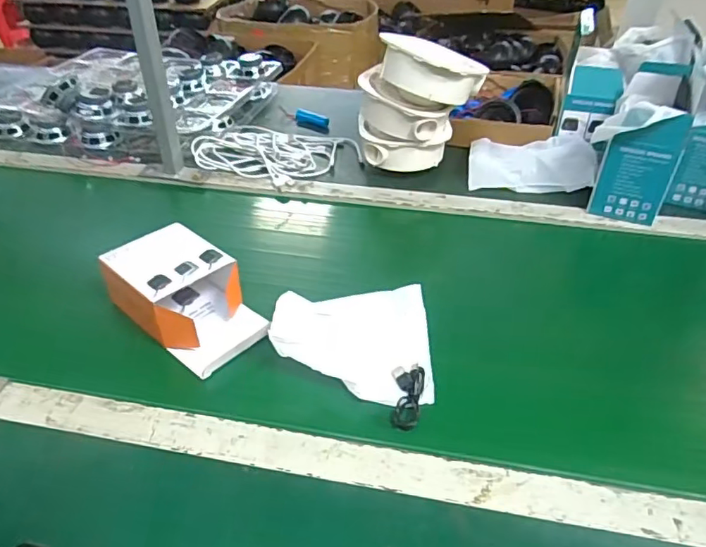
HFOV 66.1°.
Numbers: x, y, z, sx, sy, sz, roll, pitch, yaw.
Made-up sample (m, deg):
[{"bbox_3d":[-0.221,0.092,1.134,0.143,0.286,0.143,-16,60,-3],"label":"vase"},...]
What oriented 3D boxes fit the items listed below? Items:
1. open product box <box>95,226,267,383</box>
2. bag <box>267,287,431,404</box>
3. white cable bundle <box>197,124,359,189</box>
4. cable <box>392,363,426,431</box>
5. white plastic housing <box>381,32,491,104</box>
[{"bbox_3d":[-0.170,0.021,0.564,0.156,0.065,0.098,28,43,32],"label":"open product box"},{"bbox_3d":[-0.001,0.060,0.539,0.154,0.037,0.151,0,36,-2],"label":"bag"},{"bbox_3d":[-0.121,-0.199,0.880,0.228,0.029,0.176,17,38,17],"label":"white cable bundle"},{"bbox_3d":[0.049,0.112,0.499,0.029,0.011,0.071,7,36,8],"label":"cable"},{"bbox_3d":[0.105,-0.282,0.752,0.129,0.068,0.124,41,43,19],"label":"white plastic housing"}]

